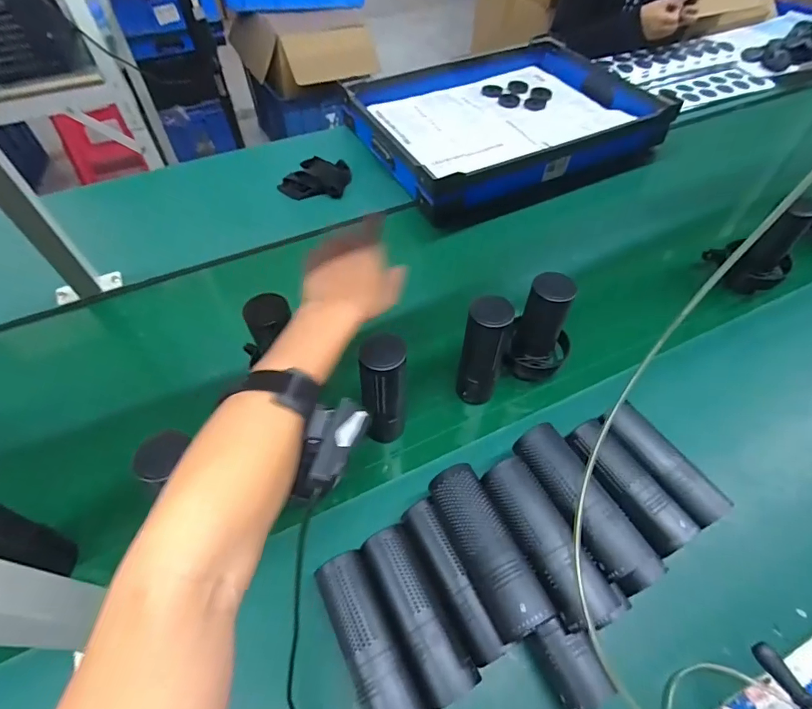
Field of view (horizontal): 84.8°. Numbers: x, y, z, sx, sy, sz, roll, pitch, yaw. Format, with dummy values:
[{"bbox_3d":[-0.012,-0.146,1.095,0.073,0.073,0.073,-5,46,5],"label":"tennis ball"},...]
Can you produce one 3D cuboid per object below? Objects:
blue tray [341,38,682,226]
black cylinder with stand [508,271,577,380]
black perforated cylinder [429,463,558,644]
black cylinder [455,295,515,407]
[{"bbox_3d":[0.243,-0.591,1.063,0.721,0.083,0.557,-21,57,-15],"label":"blue tray"},{"bbox_3d":[0.187,-0.029,0.603,0.079,0.165,0.064,22,57,15],"label":"black cylinder with stand"},{"bbox_3d":[0.074,0.181,0.452,0.050,0.043,0.142,-19,58,-14],"label":"black perforated cylinder"},{"bbox_3d":[0.101,0.000,0.578,0.062,0.163,0.045,12,55,8],"label":"black cylinder"}]

